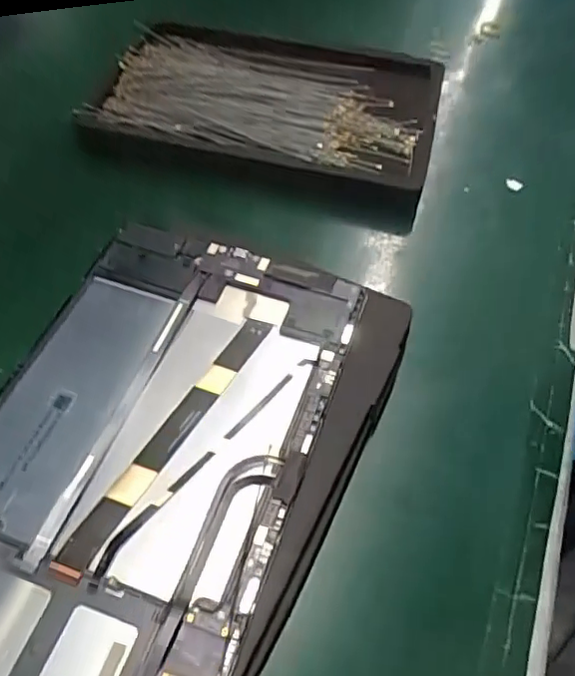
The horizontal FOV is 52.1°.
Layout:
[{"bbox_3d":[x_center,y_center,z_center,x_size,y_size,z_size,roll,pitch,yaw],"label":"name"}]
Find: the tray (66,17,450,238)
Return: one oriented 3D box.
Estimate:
[{"bbox_3d":[-0.014,-0.172,0.439,0.241,0.034,0.172,15,54,7],"label":"tray"}]

